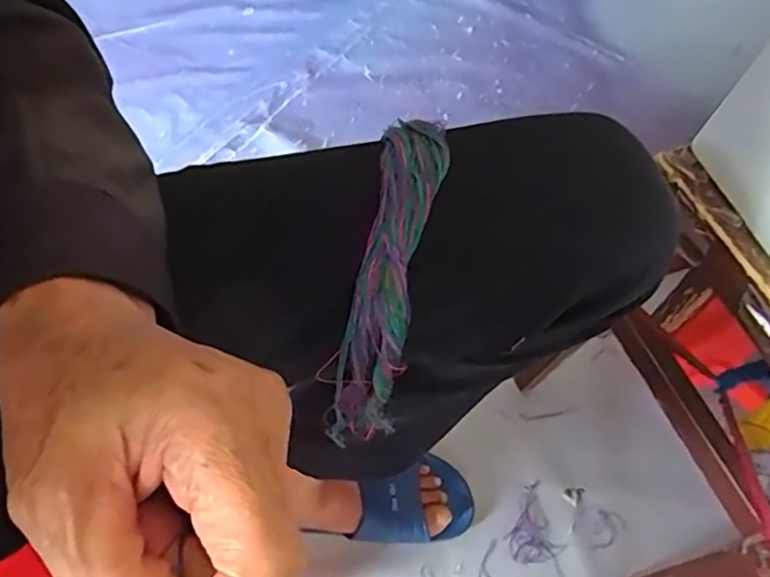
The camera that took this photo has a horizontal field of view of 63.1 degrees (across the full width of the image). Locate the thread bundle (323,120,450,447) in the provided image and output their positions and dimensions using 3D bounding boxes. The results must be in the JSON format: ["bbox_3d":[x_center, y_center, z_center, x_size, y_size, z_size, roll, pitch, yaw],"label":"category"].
[{"bbox_3d":[-0.002,0.008,0.357,0.035,0.192,0.056,14,23,4],"label":"thread bundle"}]

